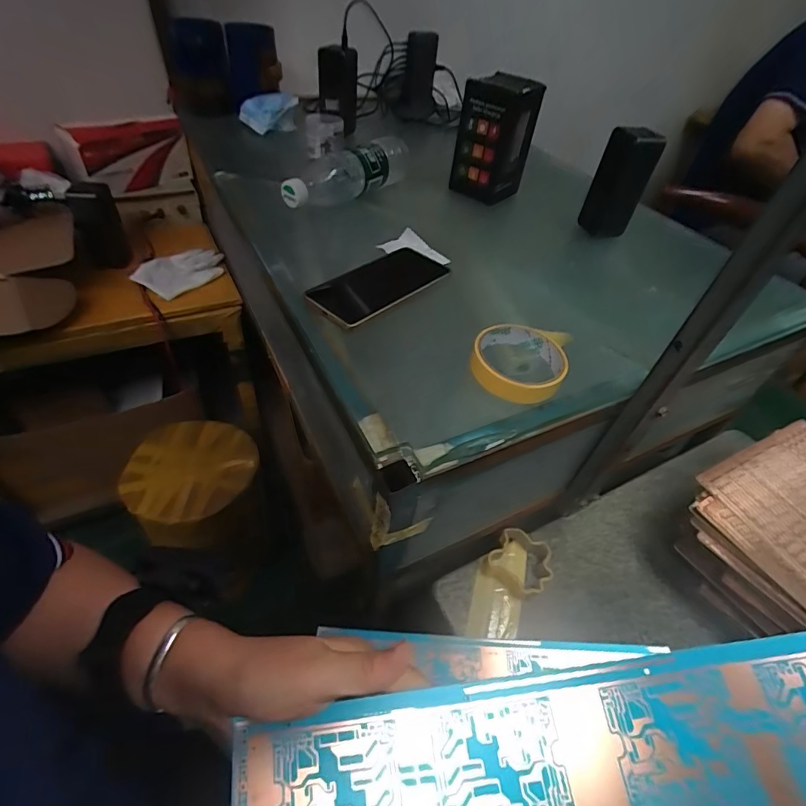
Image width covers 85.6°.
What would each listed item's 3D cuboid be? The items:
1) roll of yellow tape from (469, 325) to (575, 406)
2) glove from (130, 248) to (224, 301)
[{"bbox_3d":[0.109,-0.043,0.407,0.084,0.028,0.087,4,47,-4],"label":"roll of yellow tape"},{"bbox_3d":[-0.387,-0.237,0.772,0.086,0.032,0.154,21,48,13],"label":"glove"}]

